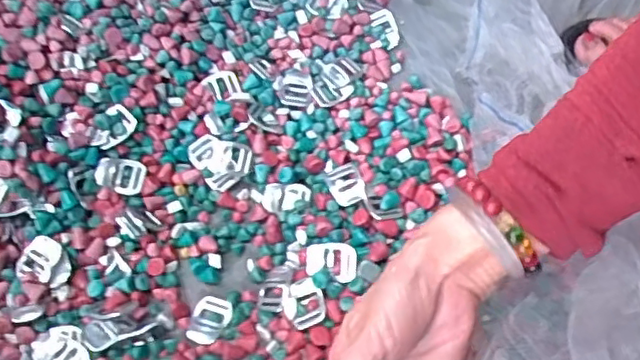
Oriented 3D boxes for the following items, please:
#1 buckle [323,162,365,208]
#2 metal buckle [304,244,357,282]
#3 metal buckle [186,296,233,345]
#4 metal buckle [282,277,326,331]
[{"bbox_3d":[0.021,0.004,0.527,0.027,0.010,0.039,-17,61,-7],"label":"buckle"},{"bbox_3d":[0.007,0.063,0.477,0.041,0.007,0.027,1,61,3],"label":"metal buckle"},{"bbox_3d":[-0.087,0.112,0.489,0.029,0.007,0.038,13,62,9],"label":"metal buckle"},{"bbox_3d":[-0.013,0.094,0.475,0.032,0.007,0.038,-17,62,9],"label":"metal buckle"}]

